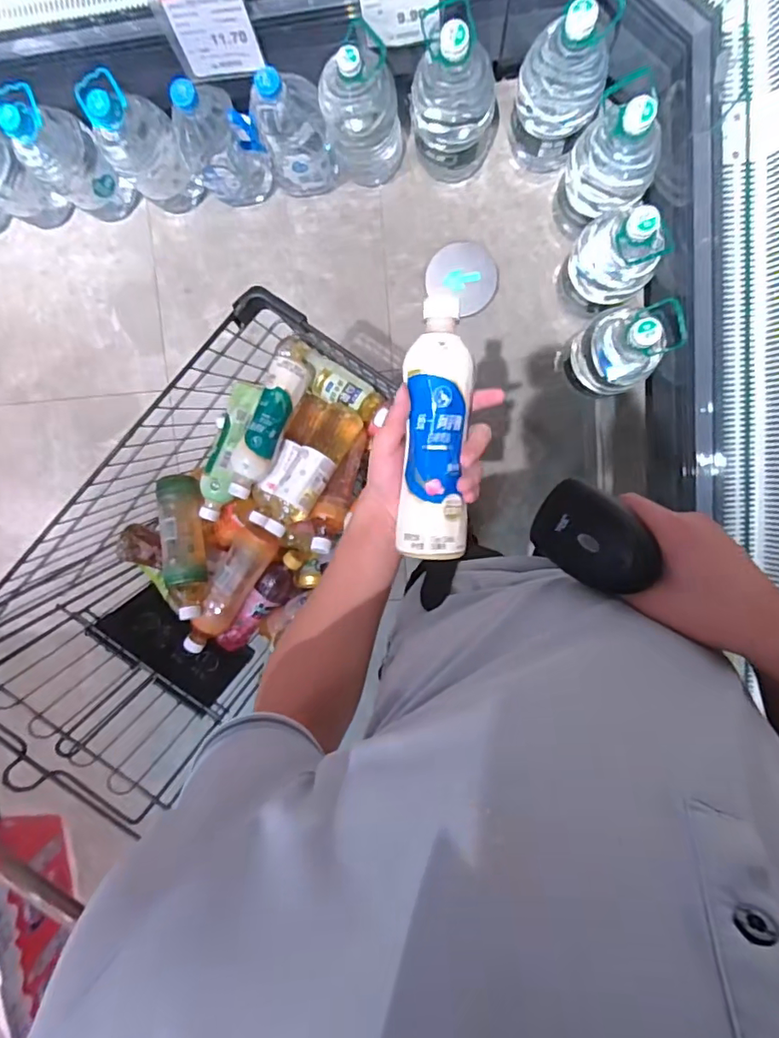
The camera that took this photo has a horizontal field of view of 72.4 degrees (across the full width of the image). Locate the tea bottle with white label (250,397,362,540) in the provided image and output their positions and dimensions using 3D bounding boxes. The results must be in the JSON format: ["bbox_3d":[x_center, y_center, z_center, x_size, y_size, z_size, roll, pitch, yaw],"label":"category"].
[{"bbox_3d":[-0.137,-0.084,0.835,0.101,0.076,0.225,26,78,2],"label":"tea bottle with white label"}]

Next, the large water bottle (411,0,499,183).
[{"bbox_3d":[0.148,-0.906,1.163,0.174,0.408,0.166,10,98,4],"label":"large water bottle"}]

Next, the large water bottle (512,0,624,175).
[{"bbox_3d":[0.369,-0.921,1.141,0.166,0.393,0.181,1,97,5],"label":"large water bottle"}]

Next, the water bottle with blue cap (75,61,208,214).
[{"bbox_3d":[-0.570,-0.867,1.267,0.150,0.360,0.157,1,97,5],"label":"water bottle with blue cap"}]

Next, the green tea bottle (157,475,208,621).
[{"bbox_3d":[-0.326,0.039,0.850,0.064,0.057,0.232,-11,78,7],"label":"green tea bottle"}]

